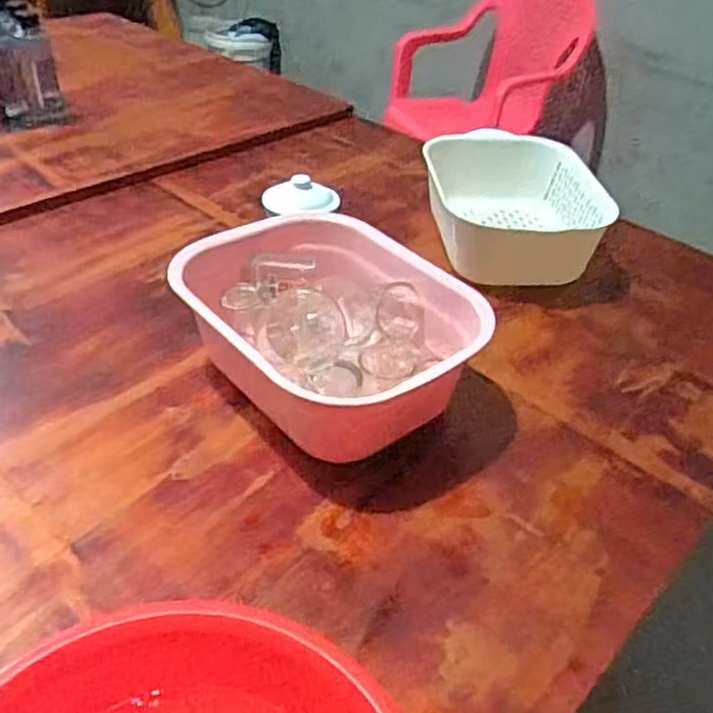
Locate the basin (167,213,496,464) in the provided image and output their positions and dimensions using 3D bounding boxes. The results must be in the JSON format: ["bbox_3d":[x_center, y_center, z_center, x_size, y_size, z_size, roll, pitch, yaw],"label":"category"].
[{"bbox_3d":[-0.033,-0.022,0.709,0.204,0.119,0.297,-30,50,-35],"label":"basin"}]

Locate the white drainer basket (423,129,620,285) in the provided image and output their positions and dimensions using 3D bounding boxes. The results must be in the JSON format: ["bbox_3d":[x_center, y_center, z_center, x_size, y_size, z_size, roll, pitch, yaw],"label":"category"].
[{"bbox_3d":[0.208,-0.203,0.961,0.201,0.101,0.272,-4,40,-9],"label":"white drainer basket"}]

